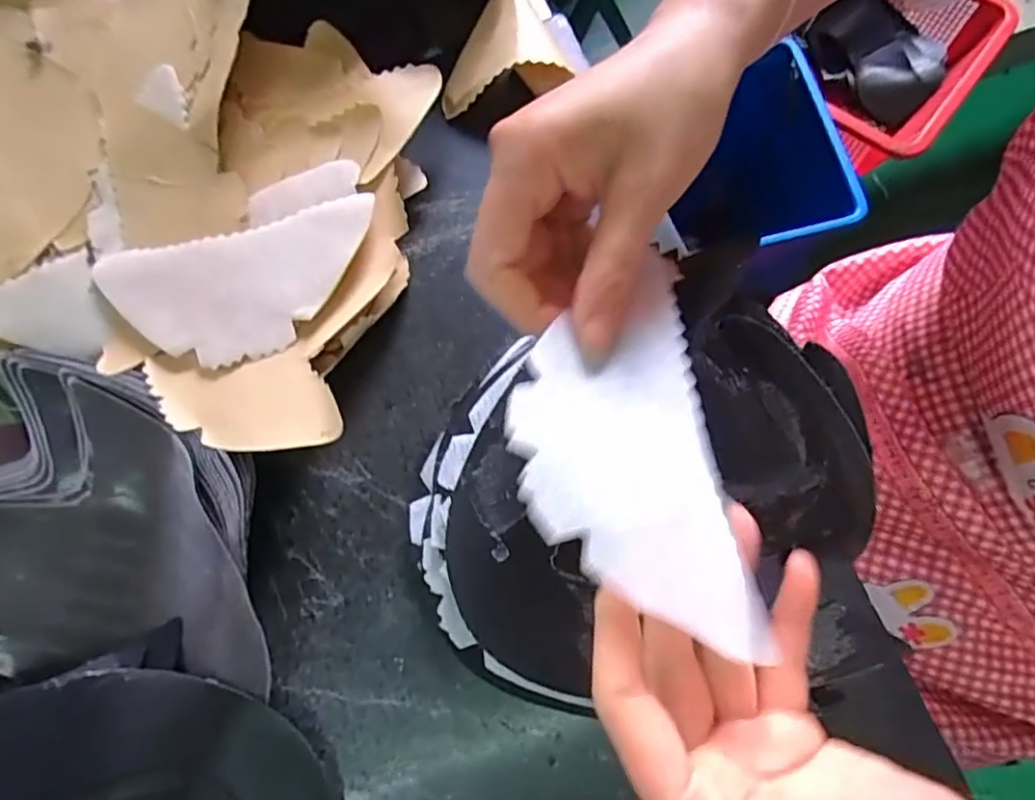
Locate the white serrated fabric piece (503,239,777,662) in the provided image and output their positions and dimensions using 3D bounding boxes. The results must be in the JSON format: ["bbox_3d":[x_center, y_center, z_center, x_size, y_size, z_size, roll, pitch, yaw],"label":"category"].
[{"bbox_3d":[0.037,0.019,0.200,0.075,0.010,0.126,-5,70,-27],"label":"white serrated fabric piece"}]

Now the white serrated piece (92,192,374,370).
[{"bbox_3d":[-0.143,-0.057,0.313,0.142,0.016,0.074,-13,73,0],"label":"white serrated piece"}]

